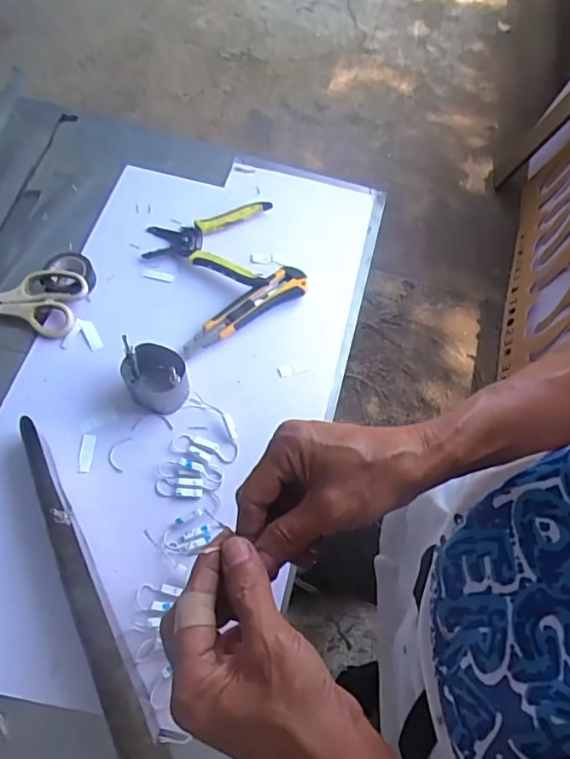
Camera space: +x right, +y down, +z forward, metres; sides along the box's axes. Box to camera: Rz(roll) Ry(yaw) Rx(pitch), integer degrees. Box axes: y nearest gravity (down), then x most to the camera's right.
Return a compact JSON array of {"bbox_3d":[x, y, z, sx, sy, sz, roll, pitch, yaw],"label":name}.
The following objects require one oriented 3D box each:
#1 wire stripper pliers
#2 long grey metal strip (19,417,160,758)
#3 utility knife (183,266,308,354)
[{"bbox_3d":[-0.098,-0.171,0.657,0.150,0.027,0.140,2,61,-2],"label":"wire stripper pliers"},{"bbox_3d":[-0.150,0.233,0.430,0.032,0.041,0.450,-25,66,-16],"label":"long grey metal strip"},{"bbox_3d":[-0.042,-0.077,0.613,0.165,0.028,0.040,-37,69,-20],"label":"utility knife"}]

